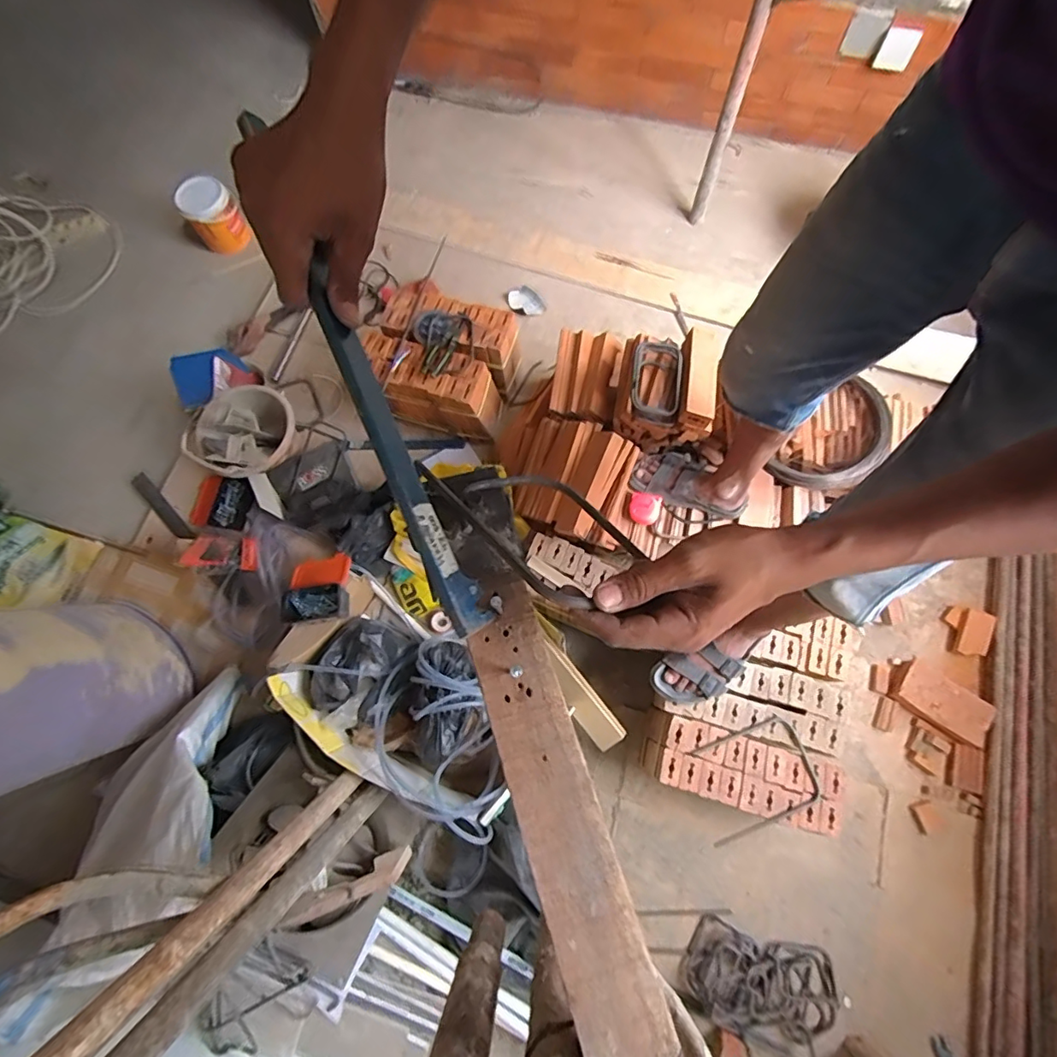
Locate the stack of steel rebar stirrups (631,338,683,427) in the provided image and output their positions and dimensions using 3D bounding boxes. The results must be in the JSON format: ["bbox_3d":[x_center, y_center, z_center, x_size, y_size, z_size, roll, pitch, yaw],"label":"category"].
[{"bbox_3d":[0.277,-0.328,1.138,0.102,0.035,0.220,6,73,5],"label":"stack of steel rebar stirrups"}]

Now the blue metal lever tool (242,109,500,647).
[{"bbox_3d":[-0.109,-0.098,0.352,0.023,0.027,0.362,-24,89,-6],"label":"blue metal lever tool"}]

